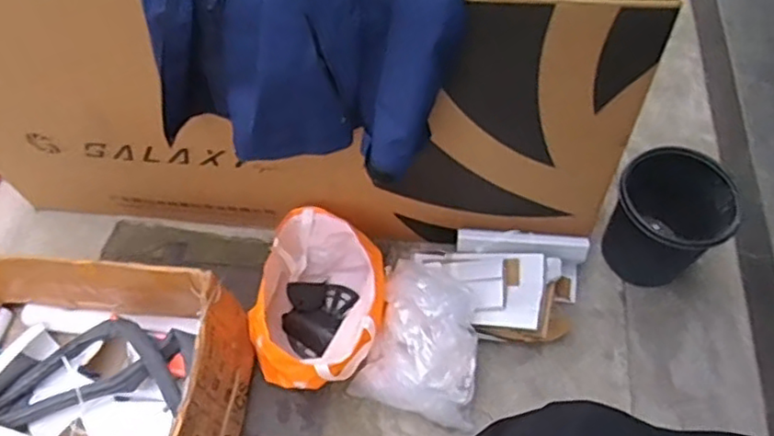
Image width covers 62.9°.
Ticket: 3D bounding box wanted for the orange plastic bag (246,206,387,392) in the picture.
[{"bbox_3d":[-0.139,0.192,1.402,0.272,0.207,0.362,7,59,7],"label":"orange plastic bag"}]

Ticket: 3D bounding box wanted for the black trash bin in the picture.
[{"bbox_3d":[0.631,0.006,1.425,0.228,0.252,0.222,-1,58,2],"label":"black trash bin"}]

